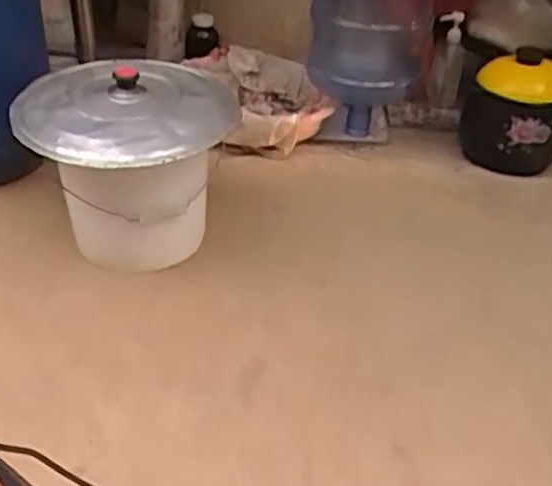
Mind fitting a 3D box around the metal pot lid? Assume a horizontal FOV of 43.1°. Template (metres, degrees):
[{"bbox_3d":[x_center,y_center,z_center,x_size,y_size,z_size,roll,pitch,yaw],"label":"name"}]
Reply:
[{"bbox_3d":[-0.237,-0.223,1.106,0.339,0.054,0.326,4,40,-4],"label":"metal pot lid"}]

